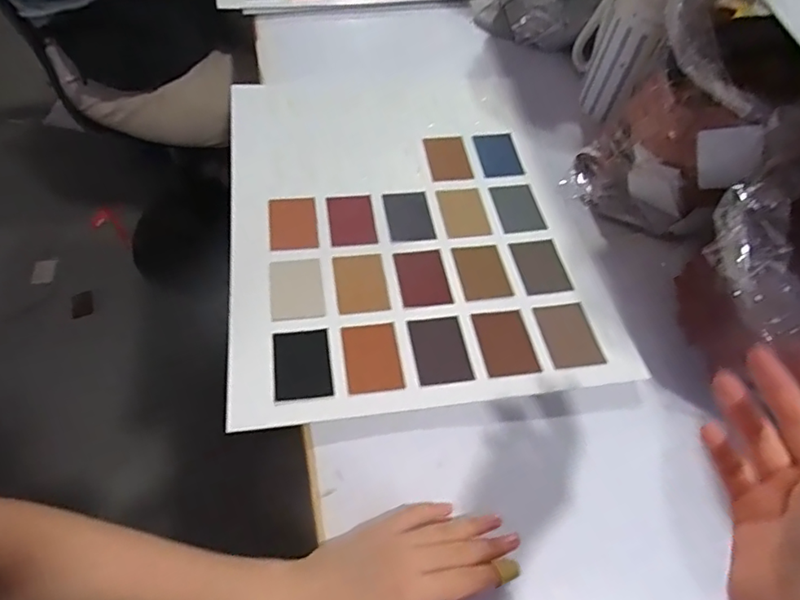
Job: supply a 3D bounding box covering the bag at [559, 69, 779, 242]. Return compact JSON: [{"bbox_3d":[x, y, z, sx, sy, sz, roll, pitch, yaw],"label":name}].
[{"bbox_3d":[0.249,-0.151,0.527,0.059,0.155,0.148,-30,66,-22],"label":"bag"}]

